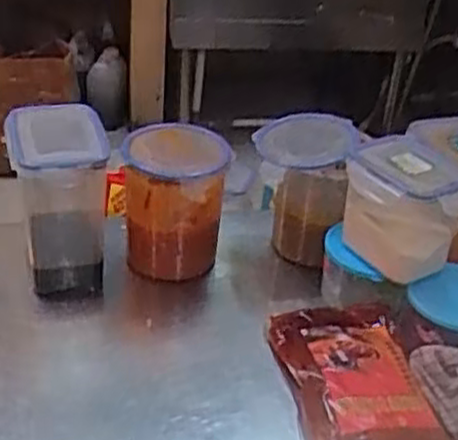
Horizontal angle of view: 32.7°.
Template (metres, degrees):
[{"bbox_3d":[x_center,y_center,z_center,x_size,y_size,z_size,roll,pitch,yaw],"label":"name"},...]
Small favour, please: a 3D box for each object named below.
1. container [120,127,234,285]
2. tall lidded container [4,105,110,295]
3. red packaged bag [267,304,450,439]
[{"bbox_3d":[-0.070,-0.020,0.984,0.117,0.172,0.132,2,33,-3],"label":"container"},{"bbox_3d":[-0.201,-0.020,0.936,0.103,0.217,0.134,-3,34,-12],"label":"tall lidded container"},{"bbox_3d":[0.131,0.176,0.818,0.135,0.039,0.248,-1,33,-9],"label":"red packaged bag"}]

